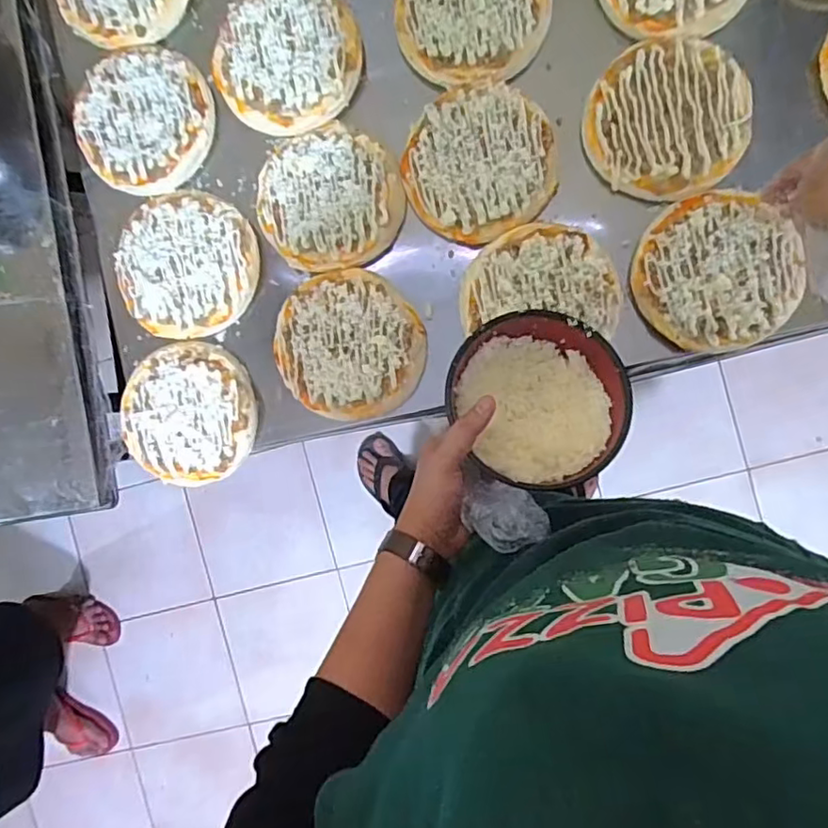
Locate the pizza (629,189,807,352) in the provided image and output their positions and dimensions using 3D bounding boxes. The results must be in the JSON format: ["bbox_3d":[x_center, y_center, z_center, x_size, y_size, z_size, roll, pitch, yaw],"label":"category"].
[{"bbox_3d":[0.283,-0.132,0.563,0.140,0.015,0.142,-25,87,6],"label":"pizza"}]

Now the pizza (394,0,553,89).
[{"bbox_3d":[0.057,-0.397,0.590,0.147,0.019,0.140,0,90,7],"label":"pizza"}]

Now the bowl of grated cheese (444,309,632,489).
[{"bbox_3d":[0.103,-0.013,0.501,0.131,0.054,0.141,0,90,7],"label":"bowl of grated cheese"}]

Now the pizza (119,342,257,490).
[{"bbox_3d":[-0.236,0.000,0.631,0.136,0.019,0.145,-4,89,7],"label":"pizza"}]

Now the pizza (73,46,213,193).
[{"bbox_3d":[-0.285,-0.310,0.637,0.142,0.018,0.149,6,90,7],"label":"pizza"}]

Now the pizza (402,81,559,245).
[{"bbox_3d":[0.064,-0.246,0.592,0.144,0.020,0.145,0,90,7],"label":"pizza"}]

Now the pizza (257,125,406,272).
[{"bbox_3d":[-0.086,-0.217,0.608,0.144,0.017,0.140,-11,88,7],"label":"pizza"}]

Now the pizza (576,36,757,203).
[{"bbox_3d":[0.240,-0.279,0.572,0.144,0.015,0.145,0,90,7],"label":"pizza"}]

